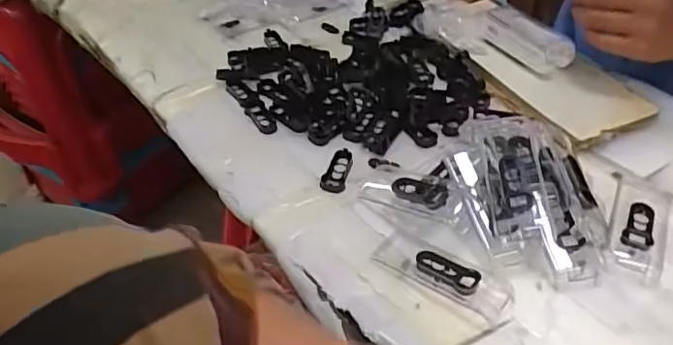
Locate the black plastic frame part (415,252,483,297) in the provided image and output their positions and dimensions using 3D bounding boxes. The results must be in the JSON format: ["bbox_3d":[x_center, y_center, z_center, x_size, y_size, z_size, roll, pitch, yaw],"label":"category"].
[{"bbox_3d":[0.083,0.076,0.412,0.051,0.008,0.021,25,53,24],"label":"black plastic frame part"}]

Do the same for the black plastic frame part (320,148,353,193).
[{"bbox_3d":[0.001,-0.004,0.499,0.022,0.011,0.053,9,48,10],"label":"black plastic frame part"}]

